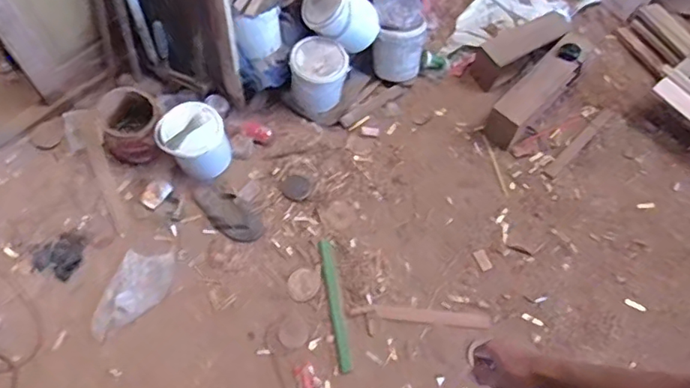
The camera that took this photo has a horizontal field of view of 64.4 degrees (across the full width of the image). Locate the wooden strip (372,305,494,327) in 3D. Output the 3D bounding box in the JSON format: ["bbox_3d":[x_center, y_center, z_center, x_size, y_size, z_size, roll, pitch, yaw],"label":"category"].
[{"bbox_3d":[0.257,0.355,1.589,0.330,0.009,0.037,7,61,0],"label":"wooden strip"}]

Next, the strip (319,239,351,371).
[{"bbox_3d":[-0.028,0.314,1.592,0.039,0.010,0.384,-8,62,-8],"label":"strip"}]

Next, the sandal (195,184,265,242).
[{"bbox_3d":[-0.371,0.060,1.736,0.251,0.022,0.114,36,65,15],"label":"sandal"}]

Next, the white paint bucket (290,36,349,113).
[{"bbox_3d":[-0.086,-0.395,1.833,0.177,0.168,0.181,1,62,-2],"label":"white paint bucket"}]

